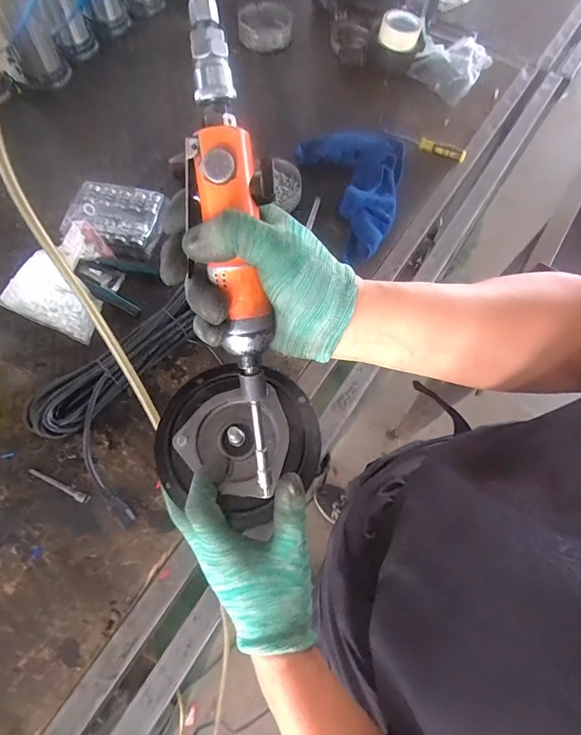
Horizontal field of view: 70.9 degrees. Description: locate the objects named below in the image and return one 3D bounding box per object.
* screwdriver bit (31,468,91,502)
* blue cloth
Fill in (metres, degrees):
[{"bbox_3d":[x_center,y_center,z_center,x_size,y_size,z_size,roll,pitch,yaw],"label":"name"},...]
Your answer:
[{"bbox_3d":[-0.328,0.166,0.575,0.102,0.009,0.012,22,66,7],"label":"screwdriver bit"},{"bbox_3d":[0.107,-0.359,0.834,0.220,0.059,0.330,13,65,3],"label":"blue cloth"}]

